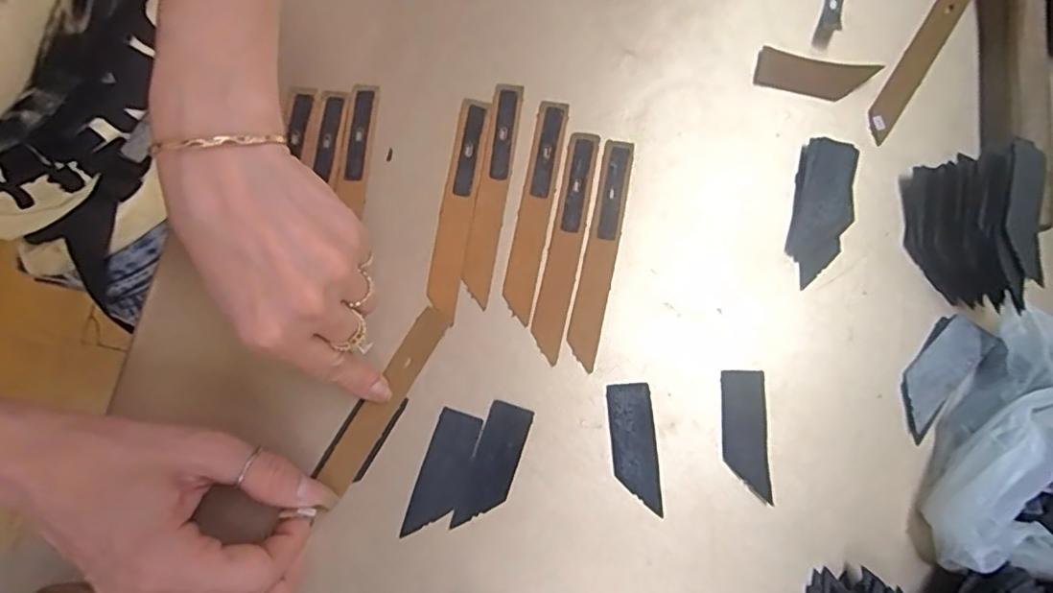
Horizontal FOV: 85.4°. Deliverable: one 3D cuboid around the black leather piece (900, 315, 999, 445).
[{"bbox_3d":[0.214,0.040,0.297,0.025,0.008,0.066,38,82,7],"label":"black leather piece"}]

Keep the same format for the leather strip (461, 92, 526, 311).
[{"bbox_3d":[-0.019,-0.059,0.316,0.017,0.004,0.124,8,80,2],"label":"leather strip"}]

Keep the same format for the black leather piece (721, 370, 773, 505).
[{"bbox_3d":[0.113,0.070,0.294,0.022,0.004,0.062,1,80,1],"label":"black leather piece"}]

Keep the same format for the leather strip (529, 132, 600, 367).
[{"bbox_3d":[0.021,-0.029,0.312,0.017,0.004,0.126,12,80,3],"label":"leather strip"}]

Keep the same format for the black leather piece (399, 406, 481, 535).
[{"bbox_3d":[-0.043,0.090,0.290,0.023,0.004,0.063,18,81,4],"label":"black leather piece"}]

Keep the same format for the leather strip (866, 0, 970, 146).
[{"bbox_3d":[0.231,-0.142,0.335,0.018,0.006,0.122,34,82,6],"label":"leather strip"}]

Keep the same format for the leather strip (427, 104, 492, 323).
[{"bbox_3d":[-0.036,-0.050,0.314,0.017,0.004,0.123,8,80,2],"label":"leather strip"}]

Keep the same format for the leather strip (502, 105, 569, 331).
[{"bbox_3d":[0.004,-0.050,0.314,0.016,0.004,0.124,11,80,2],"label":"leather strip"}]

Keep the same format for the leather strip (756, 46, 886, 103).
[{"bbox_3d":[0.165,-0.126,0.327,0.063,0.006,0.023,15,80,3],"label":"leather strip"}]

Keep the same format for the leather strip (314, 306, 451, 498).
[{"bbox_3d":[-0.073,0.052,0.297,0.017,0.004,0.102,30,79,5],"label":"leather strip"}]

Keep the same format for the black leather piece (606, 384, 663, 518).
[{"bbox_3d":[0.055,0.077,0.293,0.022,0.004,0.063,-5,80,0],"label":"black leather piece"}]

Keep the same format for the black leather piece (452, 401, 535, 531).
[{"bbox_3d":[-0.017,0.087,0.291,0.023,0.004,0.063,20,81,4],"label":"black leather piece"}]

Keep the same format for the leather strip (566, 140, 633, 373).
[{"bbox_3d":[0.041,-0.025,0.310,0.016,0.004,0.125,12,80,2],"label":"leather strip"}]

